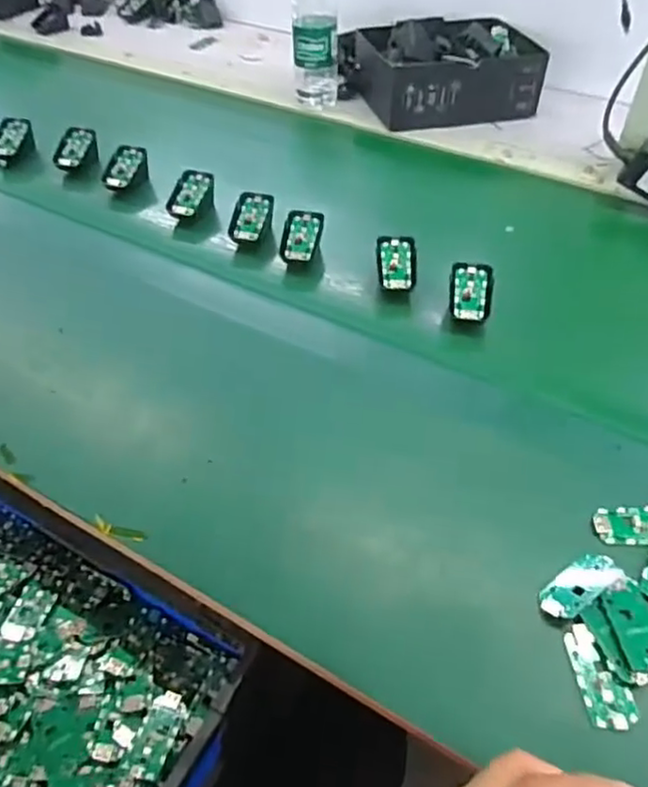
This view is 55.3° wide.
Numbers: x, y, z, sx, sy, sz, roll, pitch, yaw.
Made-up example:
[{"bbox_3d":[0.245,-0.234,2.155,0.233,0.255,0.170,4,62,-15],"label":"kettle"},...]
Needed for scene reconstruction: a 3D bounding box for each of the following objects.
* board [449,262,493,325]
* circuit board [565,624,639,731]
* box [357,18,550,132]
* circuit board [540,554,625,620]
[{"bbox_3d":[0.152,-0.105,0.640,0.043,0.011,0.066,8,66,9],"label":"board"},{"bbox_3d":[0.184,0.188,0.411,0.029,0.009,0.063,-7,49,-5],"label":"circuit board"},{"bbox_3d":[0.193,-0.491,0.945,0.255,0.095,0.178,-10,49,-8],"label":"box"},{"bbox_3d":[0.185,0.138,0.445,0.063,0.004,0.029,-31,43,-21],"label":"circuit board"}]

